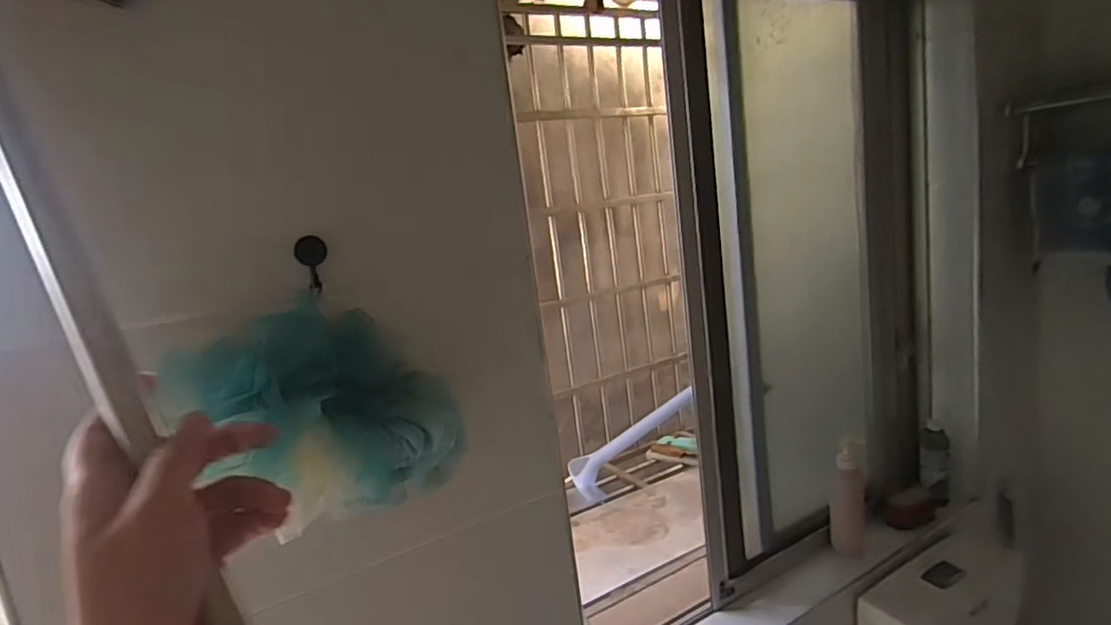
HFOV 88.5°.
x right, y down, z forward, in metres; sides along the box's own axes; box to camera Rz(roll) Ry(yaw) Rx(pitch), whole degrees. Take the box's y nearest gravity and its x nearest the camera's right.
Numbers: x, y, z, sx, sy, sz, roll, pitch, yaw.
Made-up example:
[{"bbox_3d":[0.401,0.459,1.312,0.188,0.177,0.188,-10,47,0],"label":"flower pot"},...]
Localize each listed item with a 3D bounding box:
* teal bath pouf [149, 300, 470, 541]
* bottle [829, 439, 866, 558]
[{"bbox_3d":[-0.209,0.100,0.518,0.148,0.183,0.216,2,14,39],"label":"teal bath pouf"},{"bbox_3d":[0.584,0.381,1.139,0.062,0.247,0.050,0,13,34],"label":"bottle"}]

